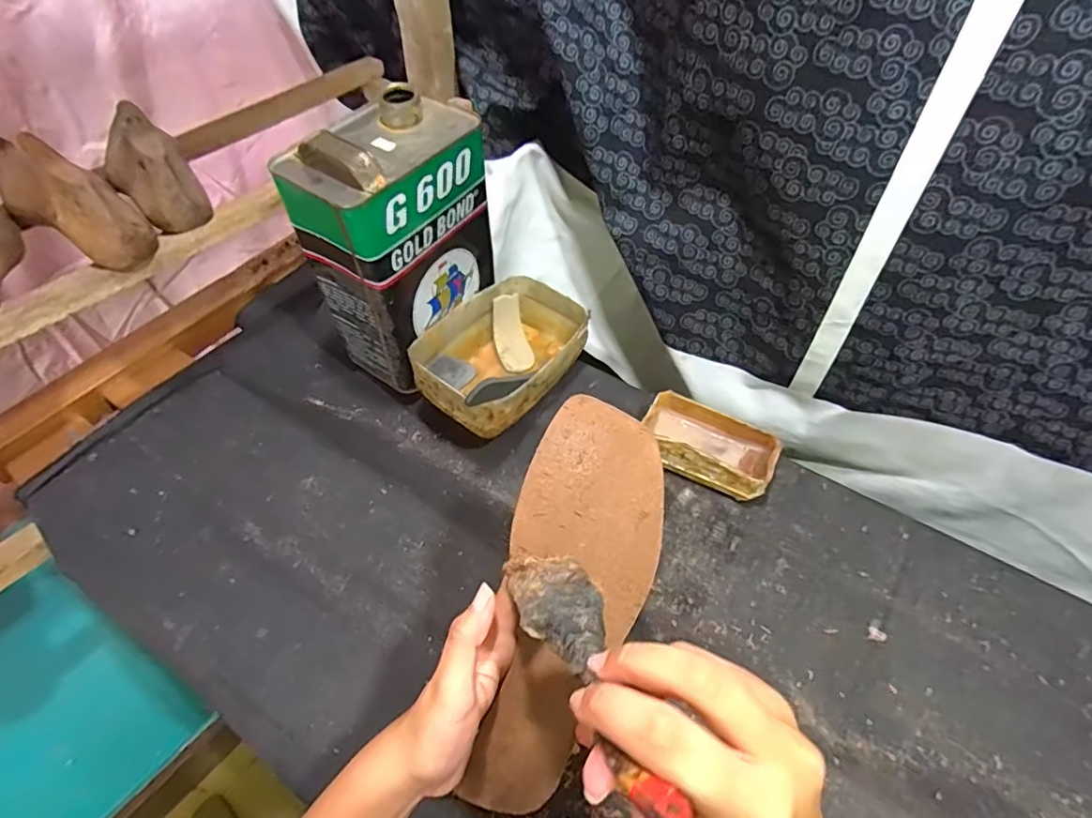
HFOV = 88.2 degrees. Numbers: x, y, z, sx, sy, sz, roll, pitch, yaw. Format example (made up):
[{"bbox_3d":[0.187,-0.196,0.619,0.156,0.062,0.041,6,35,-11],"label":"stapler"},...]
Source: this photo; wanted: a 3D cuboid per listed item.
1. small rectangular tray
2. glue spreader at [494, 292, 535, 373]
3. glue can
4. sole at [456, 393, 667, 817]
[{"bbox_3d":[0.159,0.036,0.554,0.124,0.047,0.075,21,54,15],"label":"small rectangular tray"},{"bbox_3d":[-0.040,-0.083,0.643,0.036,0.020,0.092,-11,75,-10],"label":"glue spreader"},{"bbox_3d":[-0.141,-0.164,0.562,0.107,0.225,0.161,28,54,20],"label":"glue can"},{"bbox_3d":[0.015,0.120,0.326,0.086,0.017,0.244,11,93,-12],"label":"sole"}]

